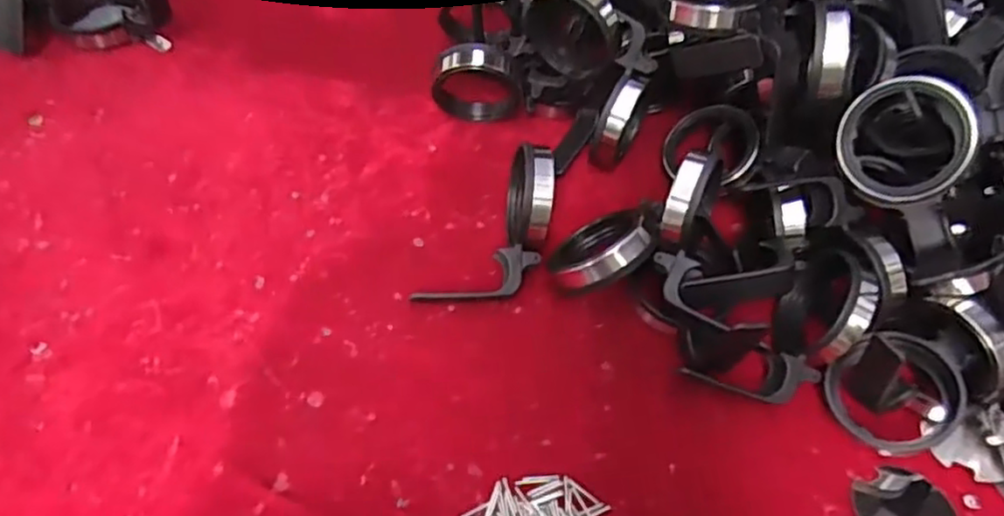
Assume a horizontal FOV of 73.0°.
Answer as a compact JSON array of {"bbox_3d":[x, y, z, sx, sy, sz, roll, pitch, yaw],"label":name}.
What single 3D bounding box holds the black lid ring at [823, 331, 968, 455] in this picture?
[{"bbox_3d":[0.233,0.083,0.404,0.070,0.017,0.072,0,91,15],"label":"black lid ring"}]

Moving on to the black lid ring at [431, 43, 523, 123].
[{"bbox_3d":[-0.017,-0.131,0.522,0.065,0.064,0.029,17,54,7],"label":"black lid ring"}]

